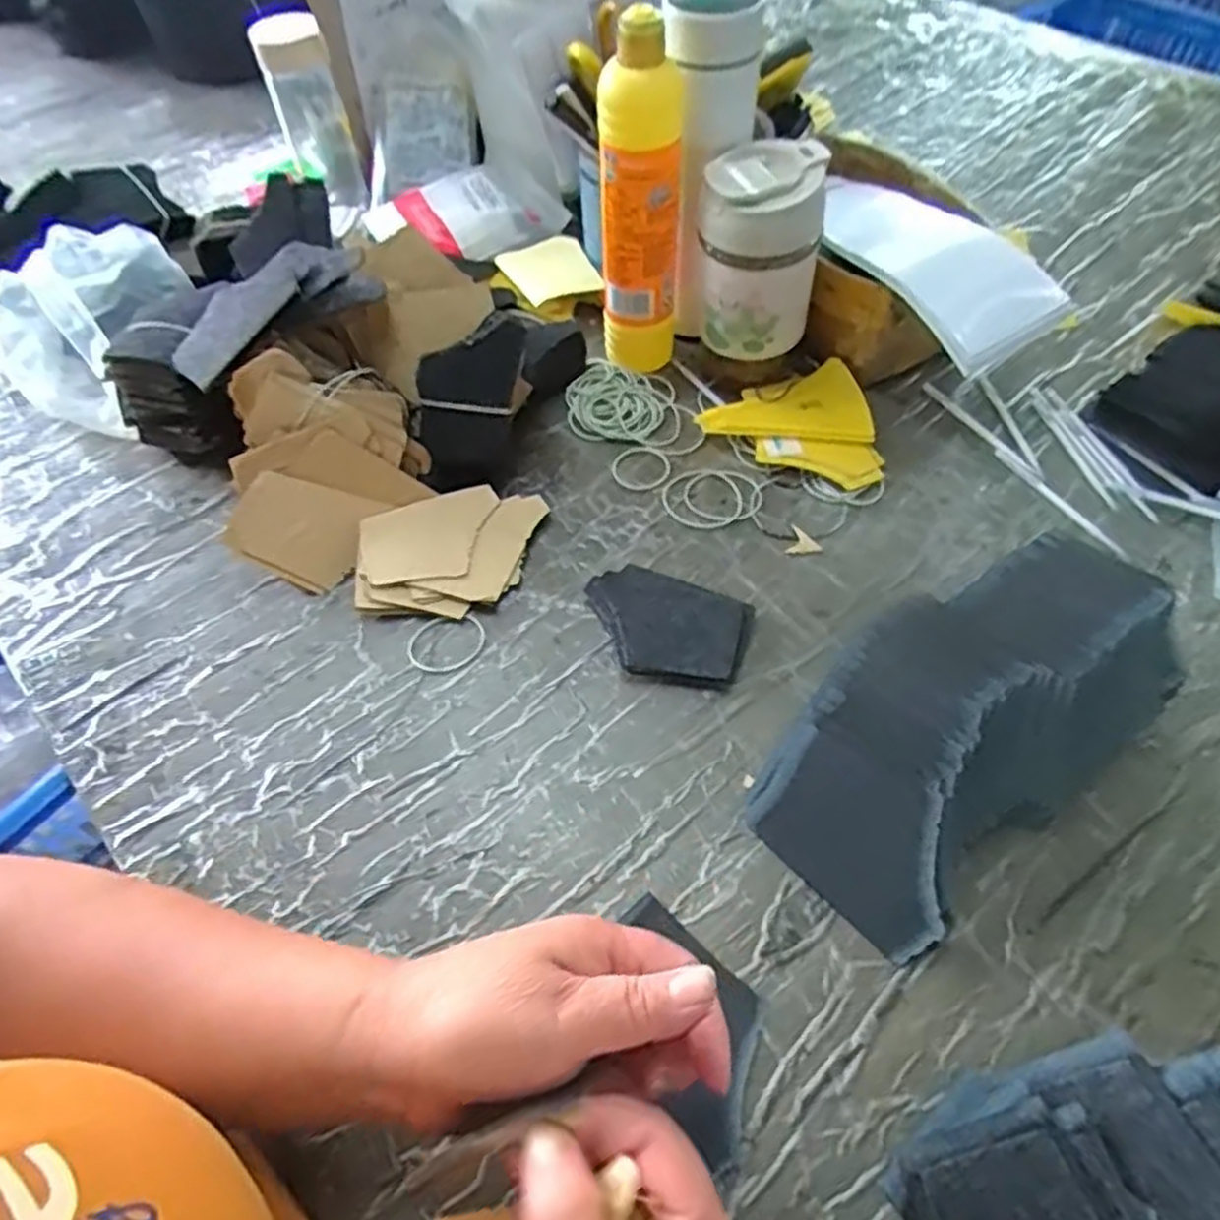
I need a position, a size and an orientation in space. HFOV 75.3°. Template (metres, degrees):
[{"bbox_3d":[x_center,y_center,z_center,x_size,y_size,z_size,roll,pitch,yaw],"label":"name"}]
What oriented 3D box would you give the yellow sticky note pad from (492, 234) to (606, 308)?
[{"bbox_3d":[-0.050,-0.297,0.697,0.078,0.019,0.082,-26,62,-22],"label":"yellow sticky note pad"}]

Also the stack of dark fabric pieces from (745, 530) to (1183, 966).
[{"bbox_3d":[0.195,0.055,0.423,0.256,0.065,0.123,-38,60,-9],"label":"stack of dark fabric pieces"}]

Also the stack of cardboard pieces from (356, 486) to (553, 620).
[{"bbox_3d":[-0.107,-0.041,0.528,0.112,0.027,0.095,1,53,3],"label":"stack of cardboard pieces"}]

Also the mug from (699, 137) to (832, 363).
[{"bbox_3d":[0.104,-0.243,0.565,0.079,0.145,0.074,4,56,5],"label":"mug"}]

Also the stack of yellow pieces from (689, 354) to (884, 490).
[{"bbox_3d":[0.139,-0.129,0.585,0.121,0.022,0.110,-16,54,-9],"label":"stack of yellow pieces"}]

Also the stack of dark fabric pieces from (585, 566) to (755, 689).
[{"bbox_3d":[0.032,0.010,0.490,0.104,0.016,0.073,20,57,17],"label":"stack of dark fabric pieces"}]

